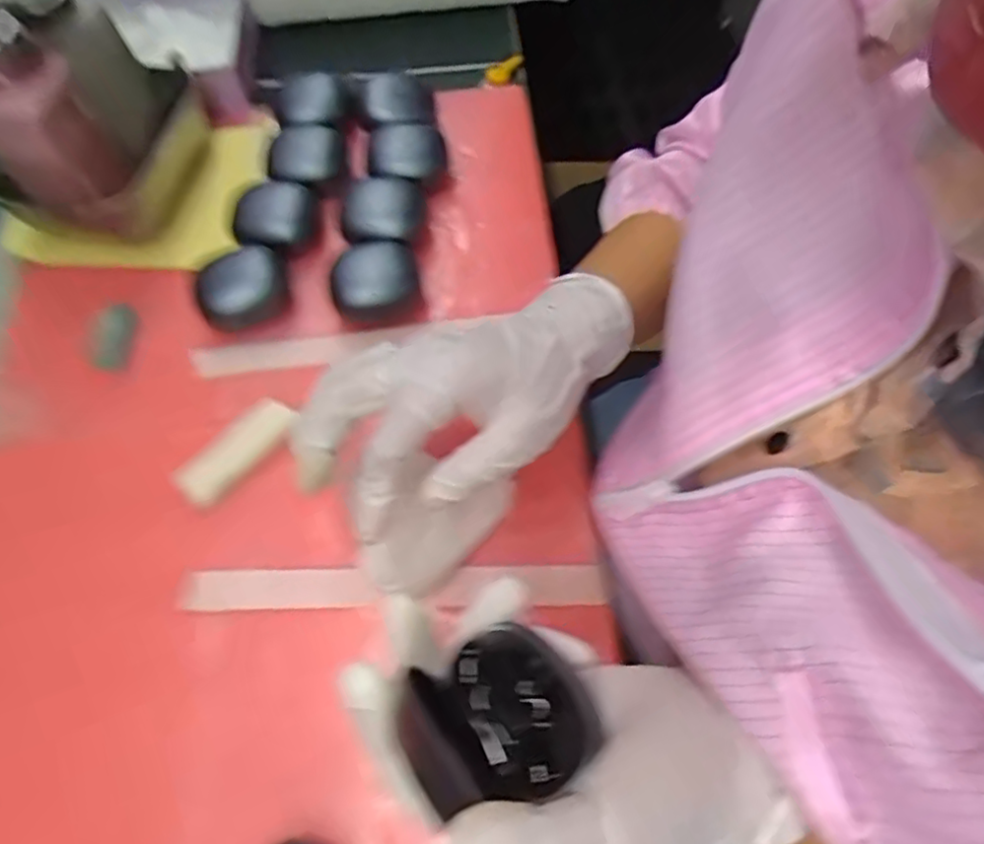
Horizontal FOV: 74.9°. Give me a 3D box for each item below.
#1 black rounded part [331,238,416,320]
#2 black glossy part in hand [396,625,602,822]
[{"bbox_3d":[-0.071,-0.085,0.390,0.049,0.023,0.046,-1,63,3],"label":"black rounded part"},{"bbox_3d":[0.001,0.100,0.214,0.058,0.025,0.047,-27,68,-15],"label":"black glossy part in hand"}]

